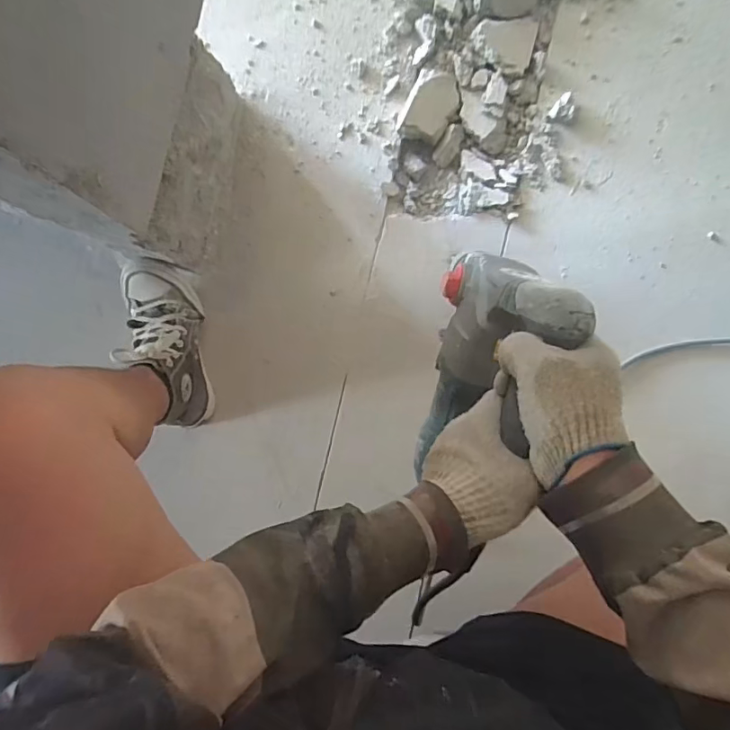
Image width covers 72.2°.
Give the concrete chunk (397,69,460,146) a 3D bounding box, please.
[{"bbox_3d":[0.098,-0.399,0.768,0.075,0.044,0.119,28,87,4],"label":"concrete chunk"}]

